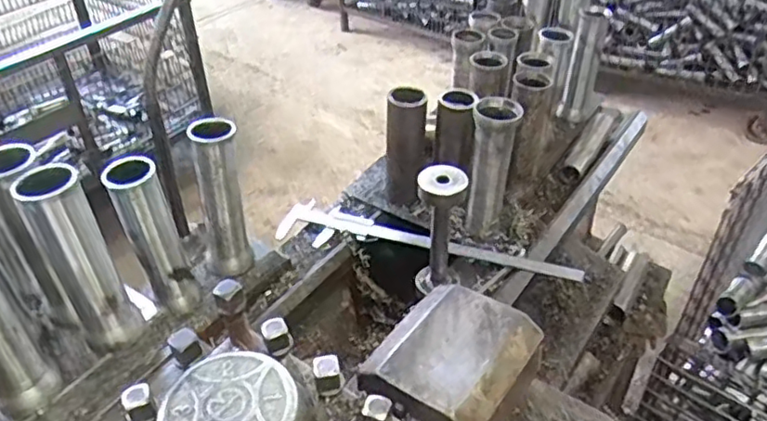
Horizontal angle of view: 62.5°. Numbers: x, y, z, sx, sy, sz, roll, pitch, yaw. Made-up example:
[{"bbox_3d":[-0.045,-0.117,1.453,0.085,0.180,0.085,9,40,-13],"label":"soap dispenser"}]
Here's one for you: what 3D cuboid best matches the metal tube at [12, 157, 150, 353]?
[{"bbox_3d":[-0.275,0.045,0.573,0.053,0.183,0.057,-31,47,-32],"label":"metal tube"}]

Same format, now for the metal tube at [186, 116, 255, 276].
[{"bbox_3d":[-0.191,-0.012,0.743,0.056,0.189,0.053,-4,39,-3],"label":"metal tube"}]

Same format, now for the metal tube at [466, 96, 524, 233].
[{"bbox_3d":[0.141,-0.055,0.821,0.056,0.173,0.049,8,40,12],"label":"metal tube"}]

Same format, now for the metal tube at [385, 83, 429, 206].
[{"bbox_3d":[0.032,-0.084,0.869,0.053,0.172,0.045,-1,39,1],"label":"metal tube"}]

